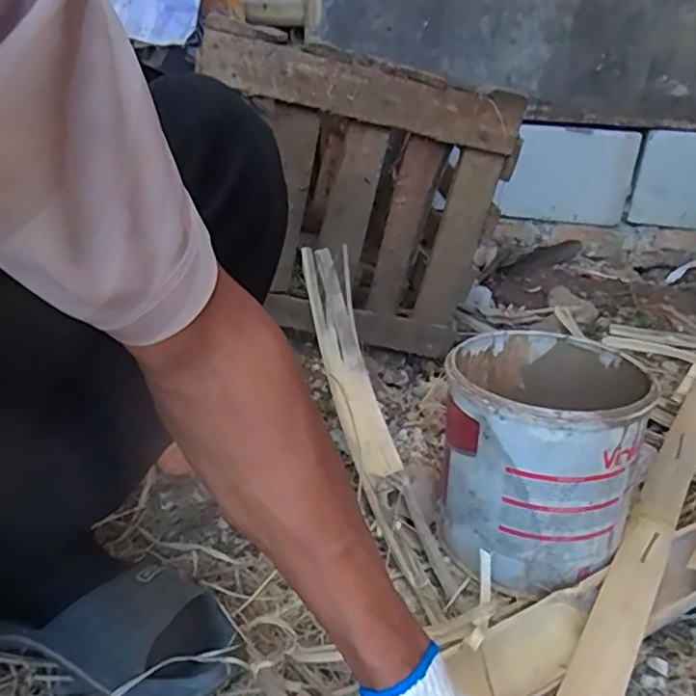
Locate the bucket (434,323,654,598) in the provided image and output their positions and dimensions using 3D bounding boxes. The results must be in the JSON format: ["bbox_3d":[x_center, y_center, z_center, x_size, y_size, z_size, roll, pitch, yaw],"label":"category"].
[{"bbox_3d":[0.173,0.097,0.573,0.165,0.180,0.180,3,28,-1],"label":"bucket"}]

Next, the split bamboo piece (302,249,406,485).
[{"bbox_3d":[0.003,0.011,0.664,0.055,0.026,0.258,-9,71,-21],"label":"split bamboo piece"}]

